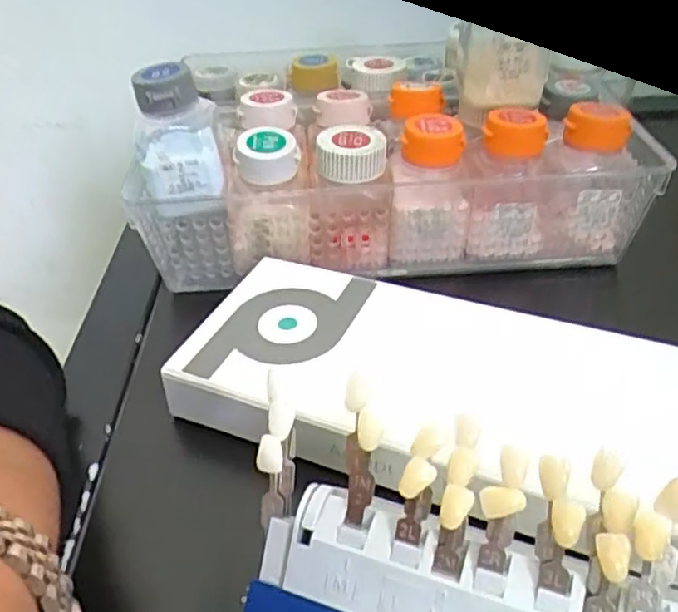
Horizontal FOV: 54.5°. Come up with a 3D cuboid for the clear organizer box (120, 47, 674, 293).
[{"bbox_3d":[0.022,-0.075,0.350,0.259,0.080,0.096,-6,42,2],"label":"clear organizer box"}]

